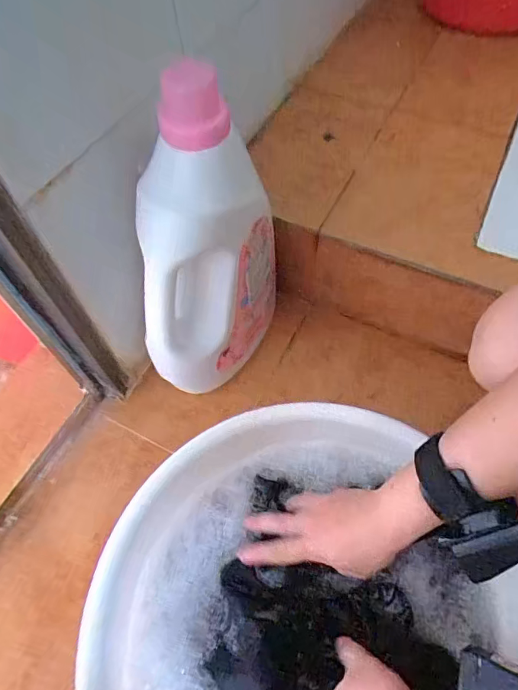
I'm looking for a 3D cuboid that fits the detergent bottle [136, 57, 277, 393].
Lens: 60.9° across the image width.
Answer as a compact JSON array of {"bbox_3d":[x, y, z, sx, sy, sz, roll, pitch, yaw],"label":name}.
[{"bbox_3d":[-0.056,-0.093,0.469,0.085,0.333,0.168,20,60,15],"label":"detergent bottle"}]

